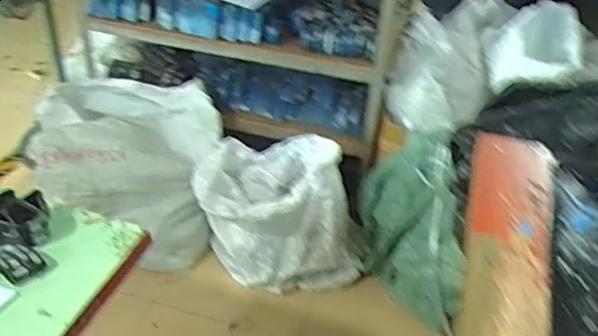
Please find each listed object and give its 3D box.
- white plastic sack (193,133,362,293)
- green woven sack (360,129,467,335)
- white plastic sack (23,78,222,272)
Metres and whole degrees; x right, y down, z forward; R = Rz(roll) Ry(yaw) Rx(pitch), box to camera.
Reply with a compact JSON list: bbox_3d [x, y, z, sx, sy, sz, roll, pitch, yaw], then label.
[{"bbox_3d":[-0.065,0.138,1.917,0.526,0.527,0.233,10,38,10],"label":"white plastic sack"},{"bbox_3d":[0.361,0.185,1.809,0.148,0.555,0.455,-22,44,-30],"label":"green woven sack"},{"bbox_3d":[-0.531,0.037,1.905,0.456,0.514,0.401,14,38,15],"label":"white plastic sack"}]

